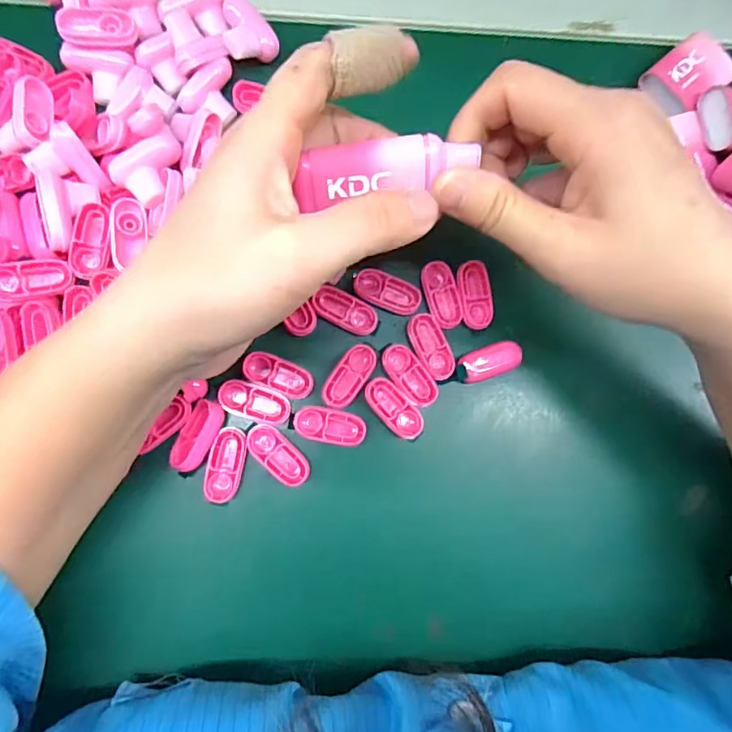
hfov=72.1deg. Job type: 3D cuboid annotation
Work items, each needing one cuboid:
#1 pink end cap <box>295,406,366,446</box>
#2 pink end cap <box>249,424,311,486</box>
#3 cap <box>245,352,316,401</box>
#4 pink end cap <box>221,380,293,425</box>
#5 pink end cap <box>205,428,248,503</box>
[{"bbox_3d":[-0.017,0.029,0.241,0.033,0.006,0.016,11,82,-5],"label":"pink end cap"},{"bbox_3d":[-0.041,0.042,0.235,0.035,0.004,0.015,45,80,0],"label":"pink end cap"},{"bbox_3d":[-0.042,0.004,0.239,0.034,0.004,0.015,24,81,-3],"label":"cap"},{"bbox_3d":[-0.052,0.017,0.236,0.033,0.004,0.016,18,81,-4],"label":"pink end cap"},{"bbox_3d":[-0.065,0.046,0.235,0.016,0.006,0.034,12,82,-5],"label":"pink end cap"}]

